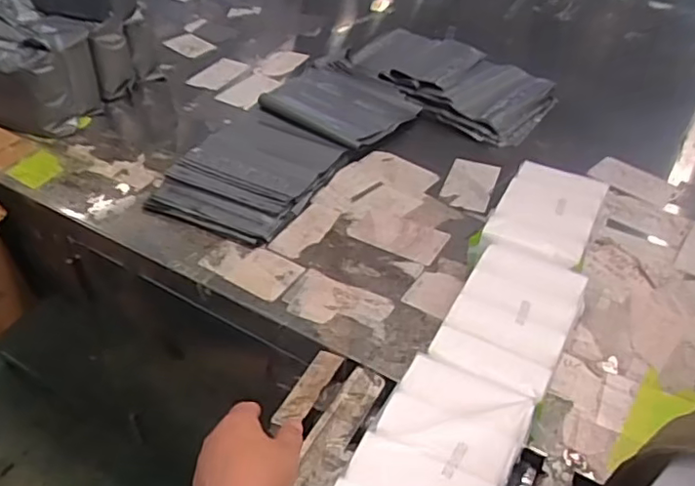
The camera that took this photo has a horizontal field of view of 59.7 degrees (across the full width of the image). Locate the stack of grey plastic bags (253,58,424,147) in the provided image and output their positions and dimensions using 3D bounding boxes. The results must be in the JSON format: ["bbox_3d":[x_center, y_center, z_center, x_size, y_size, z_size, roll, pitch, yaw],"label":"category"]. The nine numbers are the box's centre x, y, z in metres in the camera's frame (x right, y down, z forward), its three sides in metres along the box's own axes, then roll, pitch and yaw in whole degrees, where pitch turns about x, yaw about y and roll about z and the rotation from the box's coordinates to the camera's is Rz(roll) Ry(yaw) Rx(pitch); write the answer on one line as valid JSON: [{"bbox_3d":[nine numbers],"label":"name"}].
[{"bbox_3d":[-0.021,-0.266,1.131,0.271,0.030,0.210,31,49,30],"label":"stack of grey plastic bags"}]

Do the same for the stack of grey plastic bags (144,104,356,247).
[{"bbox_3d":[-0.152,-0.113,0.965,0.228,0.046,0.281,25,46,24],"label":"stack of grey plastic bags"}]

